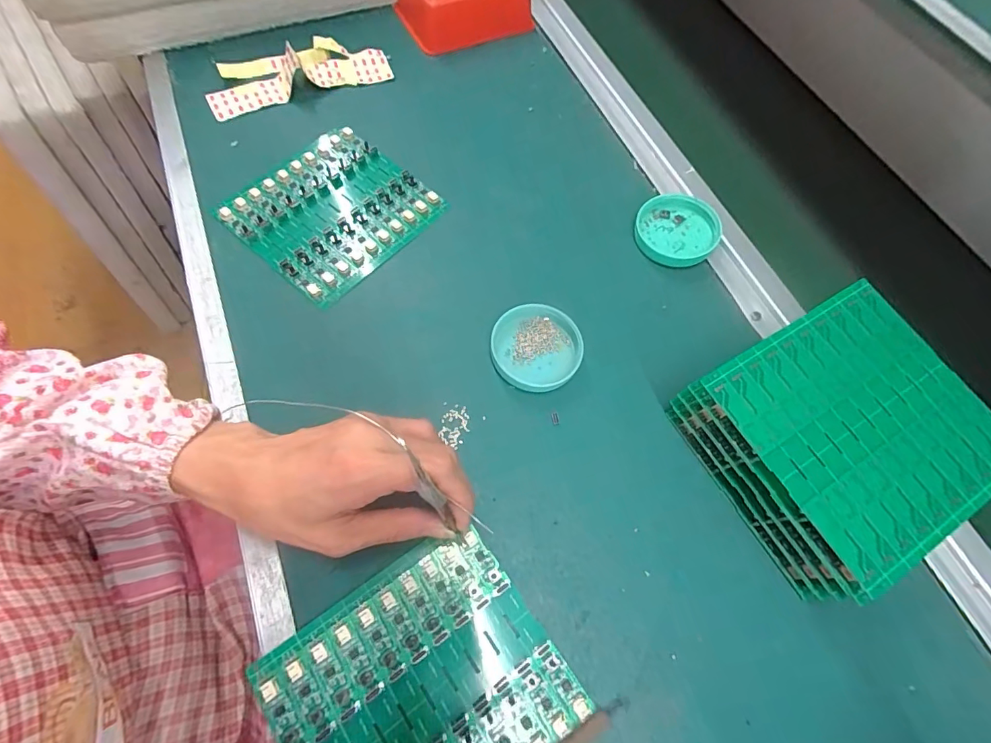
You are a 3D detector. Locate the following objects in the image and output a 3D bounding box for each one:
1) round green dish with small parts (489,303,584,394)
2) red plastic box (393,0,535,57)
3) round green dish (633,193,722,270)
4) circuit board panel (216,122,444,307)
[{"bbox_3d":[0.029,-0.018,0.333,0.062,0.016,0.061,1,65,-3],"label":"round green dish with small parts"},{"bbox_3d":[-0.034,-0.386,0.479,0.129,0.044,0.092,-23,69,-13],"label":"red plastic box"},{"bbox_3d":[0.151,-0.118,0.388,0.066,0.010,0.066,-2,73,6],"label":"round green dish"},{"bbox_3d":[-0.131,-0.132,0.378,0.129,0.008,0.136,38,69,13],"label":"circuit board panel"}]

